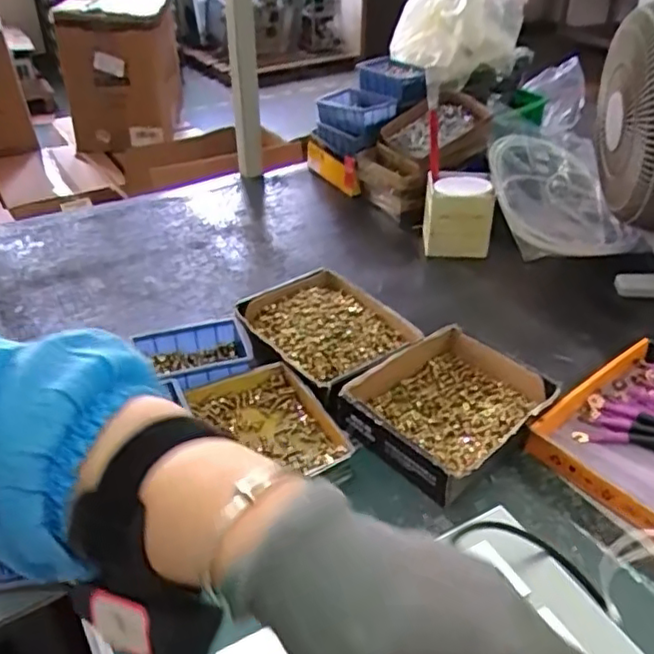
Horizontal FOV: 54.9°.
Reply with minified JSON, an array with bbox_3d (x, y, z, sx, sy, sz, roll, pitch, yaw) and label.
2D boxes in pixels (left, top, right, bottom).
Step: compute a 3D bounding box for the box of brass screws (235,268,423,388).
[{"bbox_3d":[0.001,0.009,0.838,0.180,0.053,0.205,-28,46,-33],"label":"box of brass screws"}]

